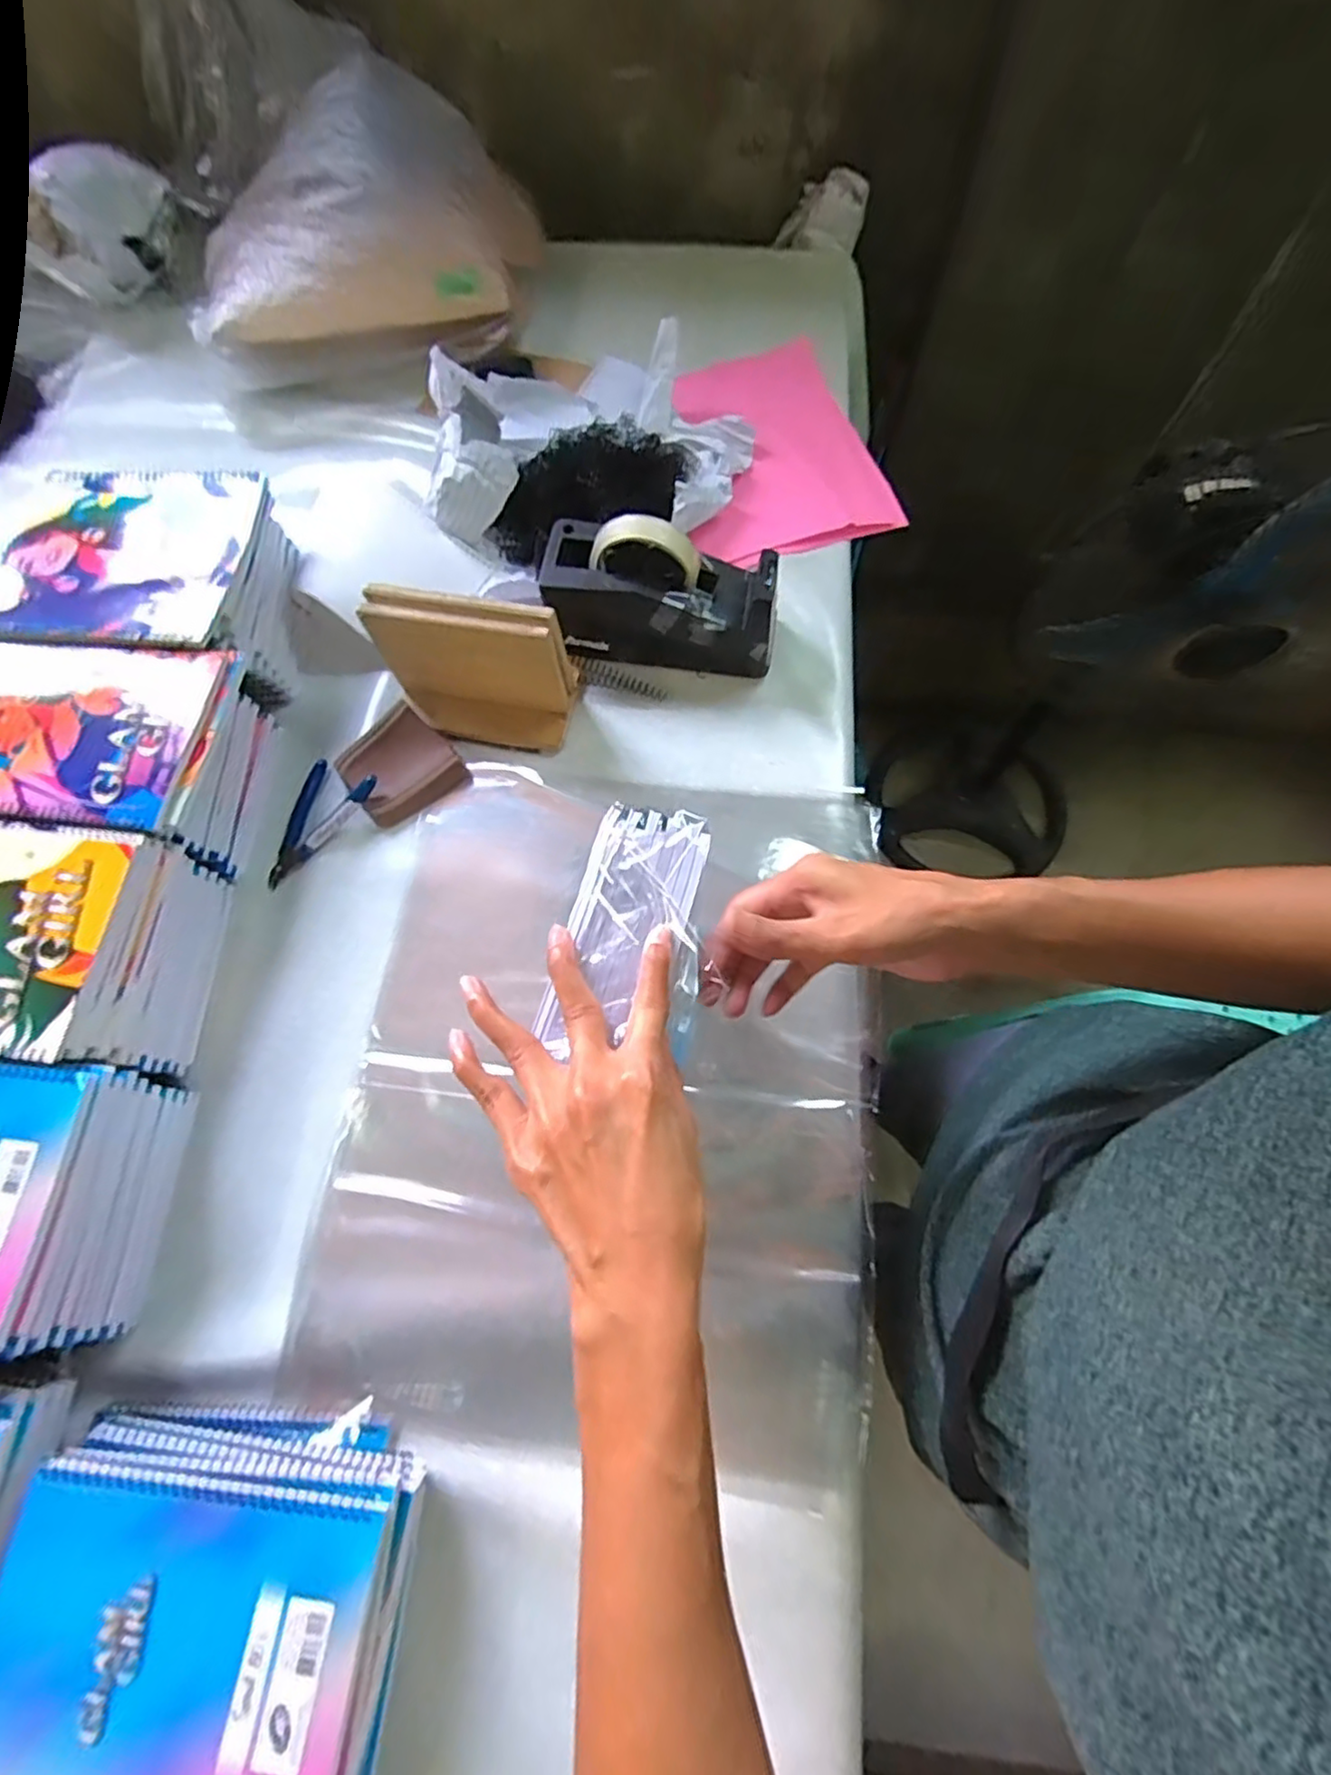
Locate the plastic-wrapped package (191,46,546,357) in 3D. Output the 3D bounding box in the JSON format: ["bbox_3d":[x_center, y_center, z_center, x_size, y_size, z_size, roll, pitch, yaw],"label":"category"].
[{"bbox_3d":[-0.318,-0.700,0.710,0.347,0.122,0.247,-7,70,-1],"label":"plastic-wrapped package"}]

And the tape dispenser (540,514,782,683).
[{"bbox_3d":[-0.004,-0.255,0.595,0.200,0.118,0.081,7,71,4],"label":"tape dispenser"}]

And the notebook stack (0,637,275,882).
[{"bbox_3d":[-0.437,-0.103,0.553,0.201,0.121,0.159,8,71,5],"label":"notebook stack"}]

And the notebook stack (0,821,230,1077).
[{"bbox_3d":[-0.460,0.046,0.503,0.211,0.122,0.154,5,70,4],"label":"notebook stack"}]

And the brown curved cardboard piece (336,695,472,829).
[{"bbox_3d":[-0.236,-0.107,0.600,0.089,0.021,0.093,-39,74,-12],"label":"brown curved cardboard piece"}]

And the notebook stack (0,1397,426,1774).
[{"bbox_3d":[-0.254,0.406,0.383,0.210,0.085,0.169,0,70,2],"label":"notebook stack"}]

